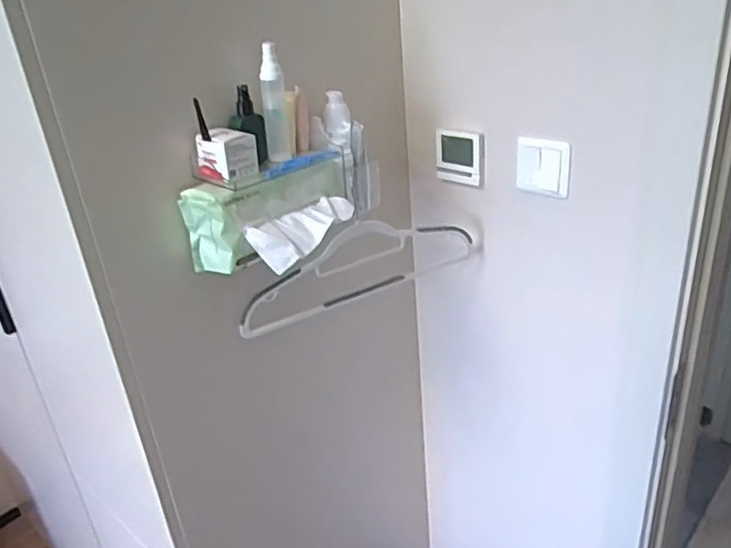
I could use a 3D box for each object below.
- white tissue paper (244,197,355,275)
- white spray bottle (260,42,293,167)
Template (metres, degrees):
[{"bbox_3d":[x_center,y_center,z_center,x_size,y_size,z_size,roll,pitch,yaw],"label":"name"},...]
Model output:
[{"bbox_3d":[-0.079,-0.055,0.819,0.062,0.046,0.148,15,33,34],"label":"white tissue paper"},{"bbox_3d":[-0.120,-0.221,0.827,0.034,0.149,0.028,-8,27,-6],"label":"white spray bottle"}]

